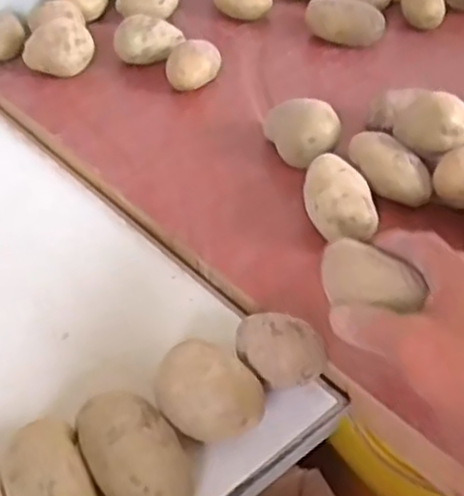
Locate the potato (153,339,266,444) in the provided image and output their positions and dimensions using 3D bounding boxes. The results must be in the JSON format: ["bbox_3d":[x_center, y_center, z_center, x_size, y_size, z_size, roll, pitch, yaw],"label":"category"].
[{"bbox_3d":[-0.015,0.098,0.484,0.069,0.055,0.051,18,51,20],"label":"potato"}]

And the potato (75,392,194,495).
[{"bbox_3d":[-0.059,0.131,0.463,0.053,0.059,0.088,-30,52,-22],"label":"potato"}]

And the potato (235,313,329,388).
[{"bbox_3d":[0.033,0.074,0.510,0.055,0.049,0.048,-12,47,-7],"label":"potato"}]

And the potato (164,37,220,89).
[{"bbox_3d":[-0.039,-0.183,0.772,0.055,0.042,0.057,-2,47,2],"label":"potato"}]

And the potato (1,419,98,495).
[{"bbox_3d":[-0.107,0.147,0.451,0.048,0.050,0.083,-21,48,-16],"label":"potato"}]

